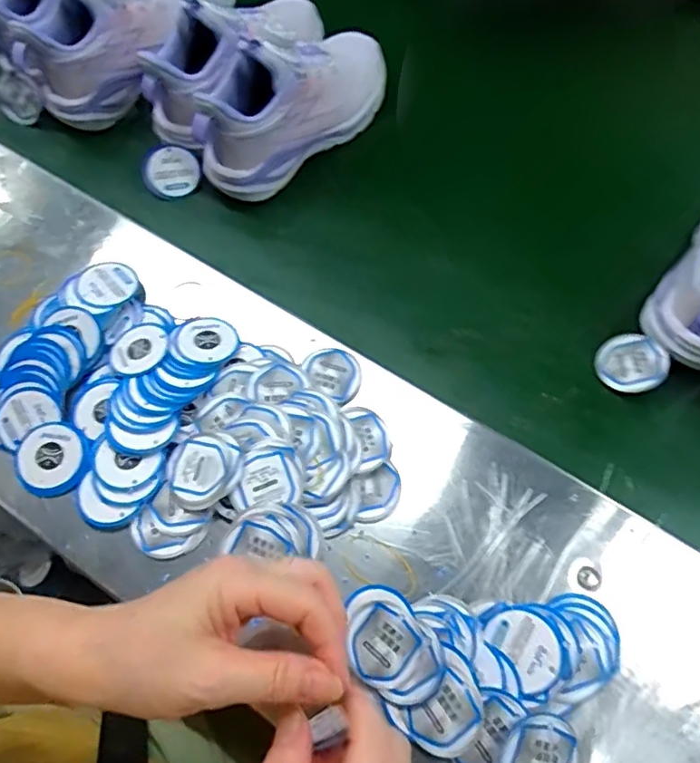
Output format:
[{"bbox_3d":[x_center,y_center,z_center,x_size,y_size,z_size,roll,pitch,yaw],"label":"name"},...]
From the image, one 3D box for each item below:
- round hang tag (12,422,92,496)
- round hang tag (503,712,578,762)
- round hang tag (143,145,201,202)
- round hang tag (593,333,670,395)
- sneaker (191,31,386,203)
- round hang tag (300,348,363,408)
[{"bbox_3d":[-0.213,0.056,0.417,0.049,0.009,0.049,-24,69,-8],"label":"round hang tag"},{"bbox_3d":[0.108,0.213,0.329,0.039,0.004,0.046,42,79,-3],"label":"round hang tag"},{"bbox_3d":[-0.168,-0.198,0.550,0.053,0.011,0.045,-28,100,-21],"label":"round hang tag"},{"bbox_3d":[0.222,-0.014,0.461,0.048,0.006,0.051,-11,62,22],"label":"round hang tag"},{"bbox_3d":[-0.049,-0.263,0.526,0.212,0.103,0.069,-41,73,-14],"label":"sneaker"},{"bbox_3d":[-0.011,-0.004,0.443,0.040,0.009,0.047,-25,70,-8],"label":"round hang tag"}]

